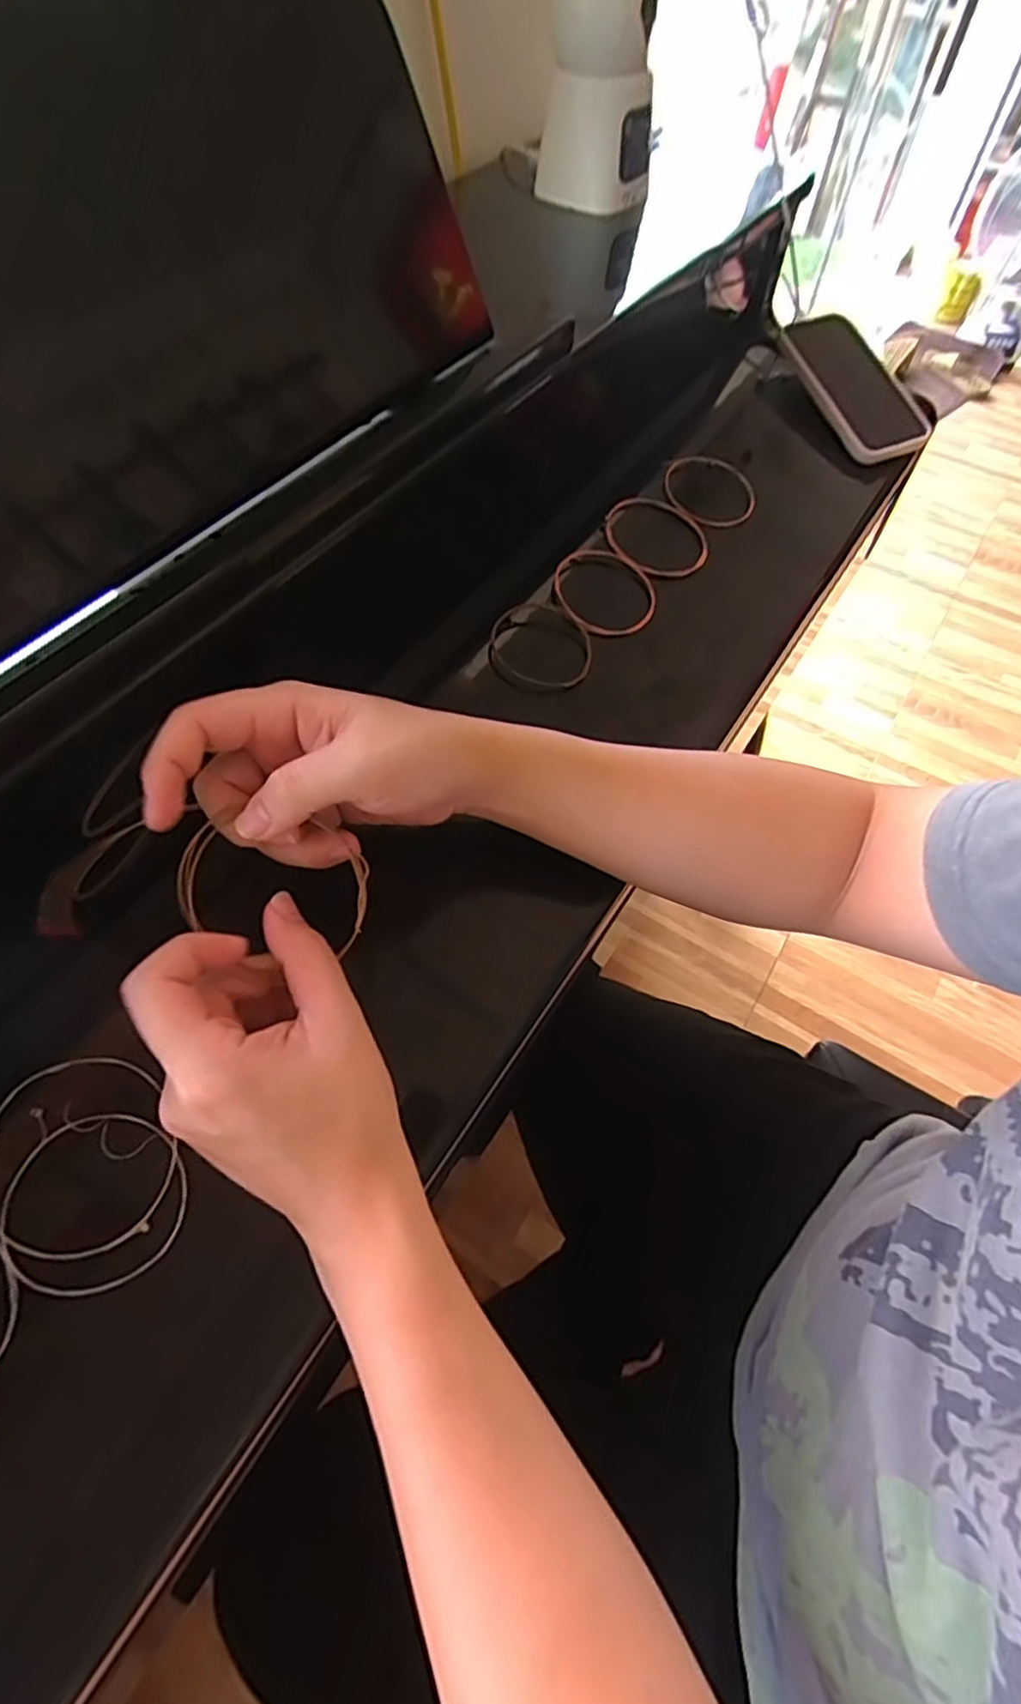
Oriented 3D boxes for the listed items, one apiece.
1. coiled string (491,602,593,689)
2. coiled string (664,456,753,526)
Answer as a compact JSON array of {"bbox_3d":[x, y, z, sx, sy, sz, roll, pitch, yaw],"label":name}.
[{"bbox_3d":[0.021,-0.132,0.429,0.064,0.007,0.068,18,59,-1],"label":"coiled string"},{"bbox_3d":[0.148,-0.270,0.505,0.068,0.008,0.071,13,63,3],"label":"coiled string"}]

